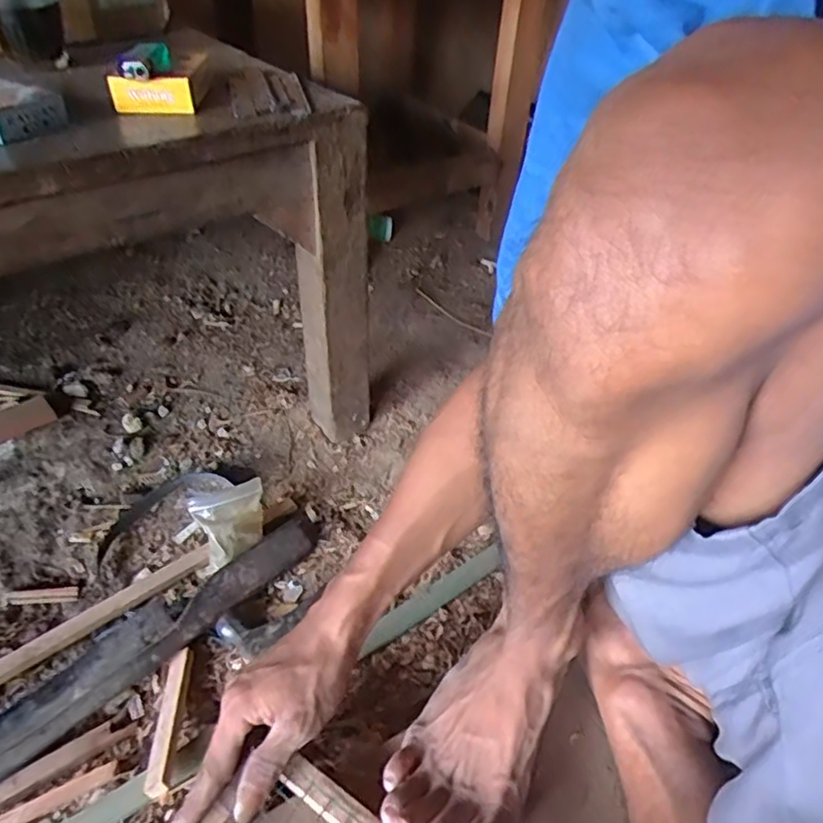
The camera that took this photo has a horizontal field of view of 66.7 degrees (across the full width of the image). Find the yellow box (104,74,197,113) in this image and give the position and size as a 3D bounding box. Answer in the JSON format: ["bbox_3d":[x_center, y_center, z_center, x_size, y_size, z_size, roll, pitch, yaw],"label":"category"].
[{"bbox_3d":[-0.193,-0.234,0.463,0.056,0.026,0.017,-1,44,-5],"label":"yellow box"}]

